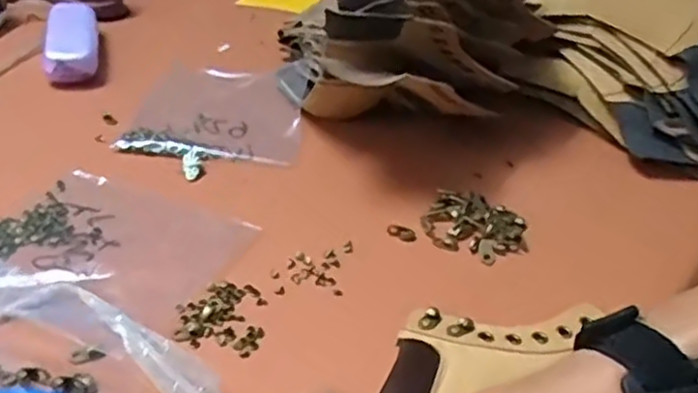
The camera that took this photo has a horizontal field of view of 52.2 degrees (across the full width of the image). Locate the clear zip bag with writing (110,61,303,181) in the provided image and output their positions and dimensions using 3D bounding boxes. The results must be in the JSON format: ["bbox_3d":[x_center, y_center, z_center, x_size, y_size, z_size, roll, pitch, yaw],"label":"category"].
[{"bbox_3d":[-0.109,-0.072,0.607,0.139,0.009,0.191,5,34,1],"label":"clear zip bag with writing"}]

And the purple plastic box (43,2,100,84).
[{"bbox_3d":[-0.260,-0.146,0.675,0.045,0.034,0.129,-6,35,-15],"label":"purple plastic box"}]

